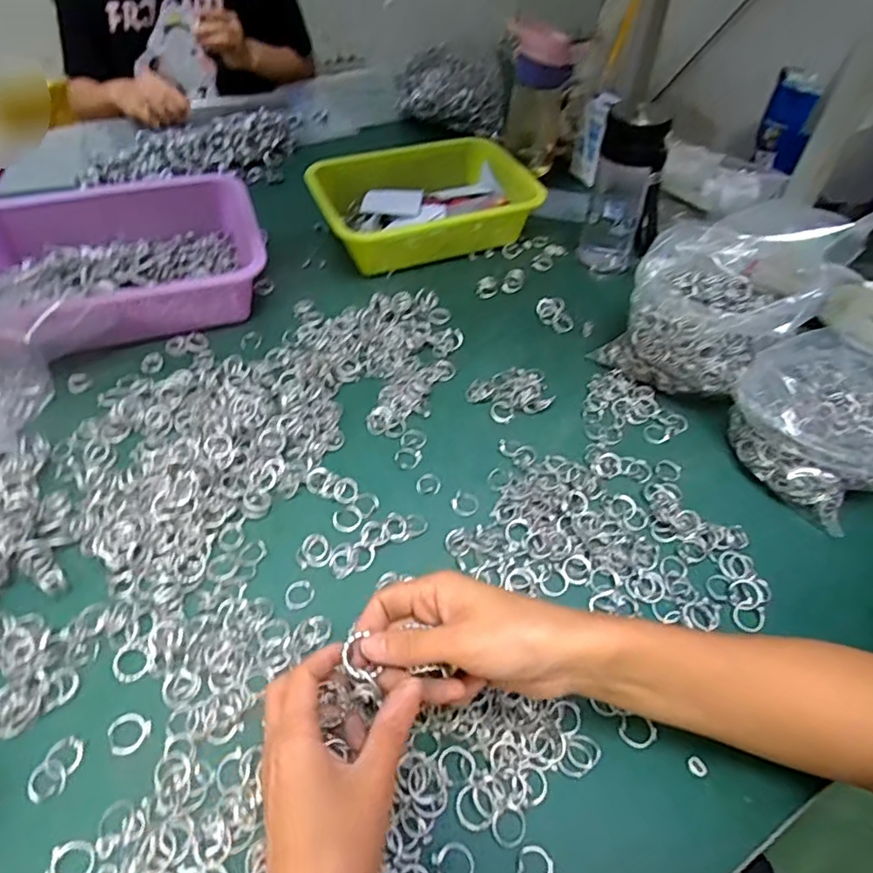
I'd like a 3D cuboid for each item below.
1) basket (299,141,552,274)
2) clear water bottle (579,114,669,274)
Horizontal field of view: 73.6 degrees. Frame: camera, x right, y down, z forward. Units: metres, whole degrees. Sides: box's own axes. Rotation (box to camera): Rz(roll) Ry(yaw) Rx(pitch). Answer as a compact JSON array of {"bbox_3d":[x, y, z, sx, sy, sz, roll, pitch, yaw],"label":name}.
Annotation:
[{"bbox_3d":[-0.024,-0.303,0.760,0.258,0.077,0.167,-17,53,-16],"label":"basket"},{"bbox_3d":[0.228,-0.295,0.700,0.083,0.180,0.094,15,51,10],"label":"clear water bottle"}]

